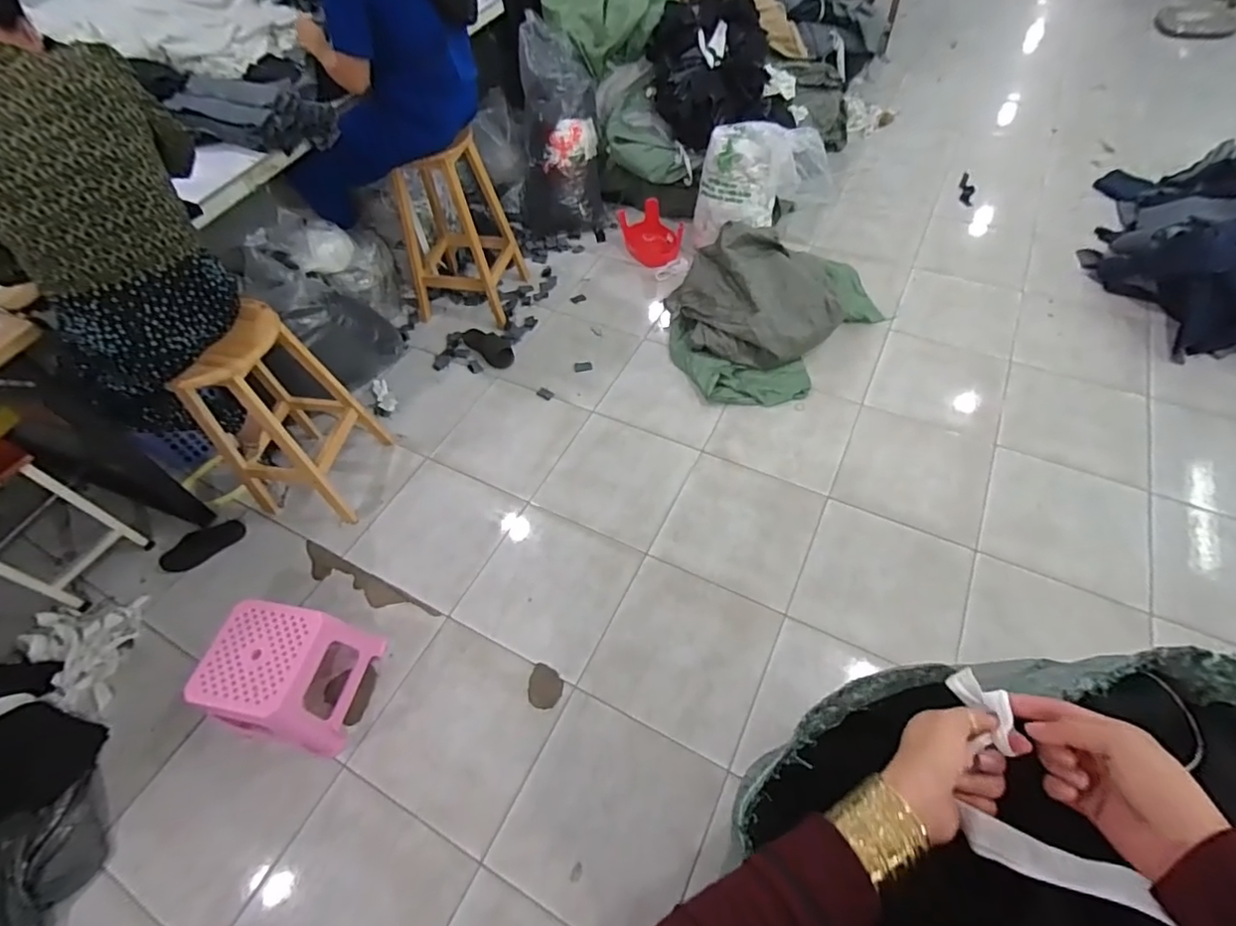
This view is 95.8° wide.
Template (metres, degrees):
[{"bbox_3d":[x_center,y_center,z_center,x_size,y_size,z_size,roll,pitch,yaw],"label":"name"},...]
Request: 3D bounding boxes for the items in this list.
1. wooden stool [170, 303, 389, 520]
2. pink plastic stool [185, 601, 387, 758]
[{"bbox_3d":[-0.952,-0.125,1.552,0.334,0.608,0.321,6,57,9],"label":"wooden stool"},{"bbox_3d":[-0.761,0.480,1.279,0.256,0.243,0.274,8,57,10],"label":"pink plastic stool"}]

